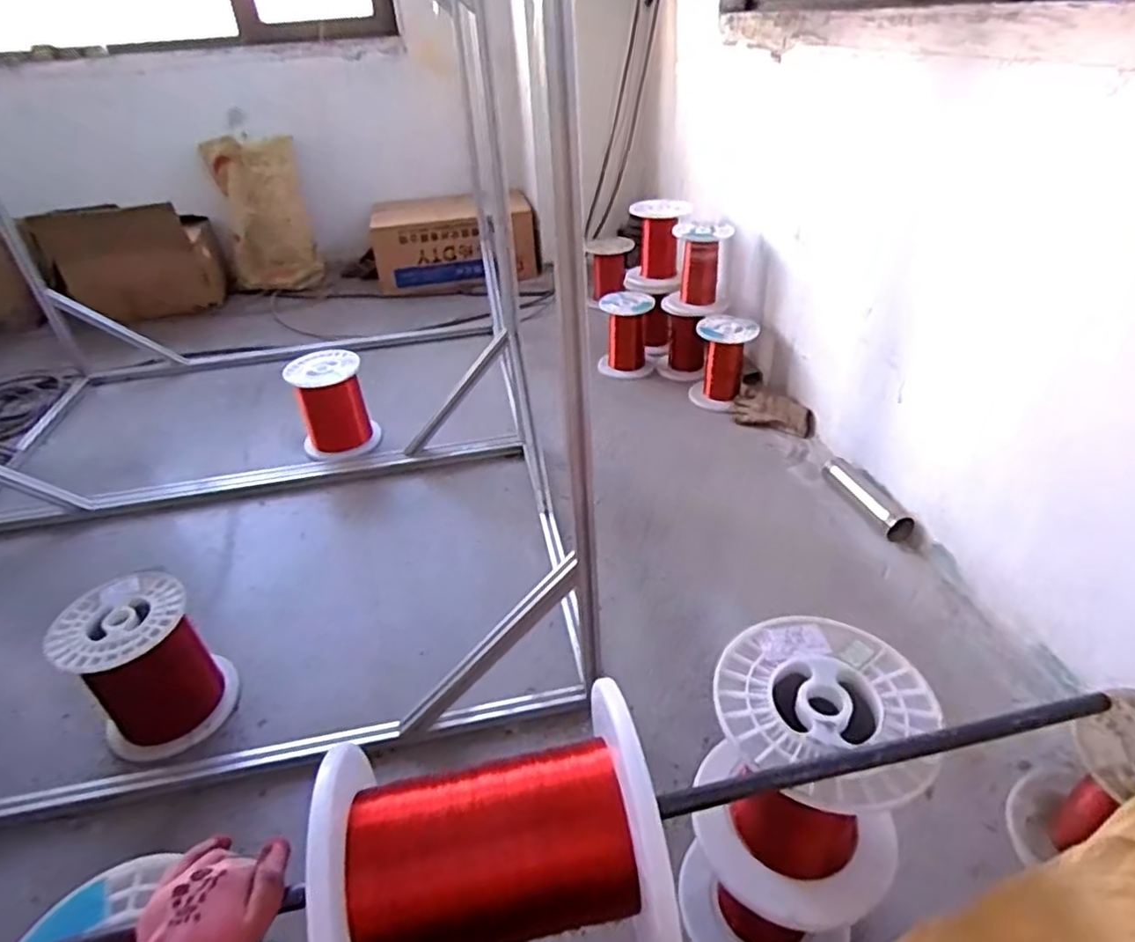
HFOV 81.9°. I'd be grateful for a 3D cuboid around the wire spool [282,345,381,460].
[{"bbox_3d":[-0.671,-0.211,1.867,0.208,0.252,0.236,-13,36,-13],"label":"wire spool"}]

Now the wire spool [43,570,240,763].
[{"bbox_3d":[-0.708,0.329,1.107,0.205,0.248,0.202,-2,35,2],"label":"wire spool"}]

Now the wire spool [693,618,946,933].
[{"bbox_3d":[0.248,0.315,0.677,0.193,0.244,0.190,-2,35,2],"label":"wire spool"}]

